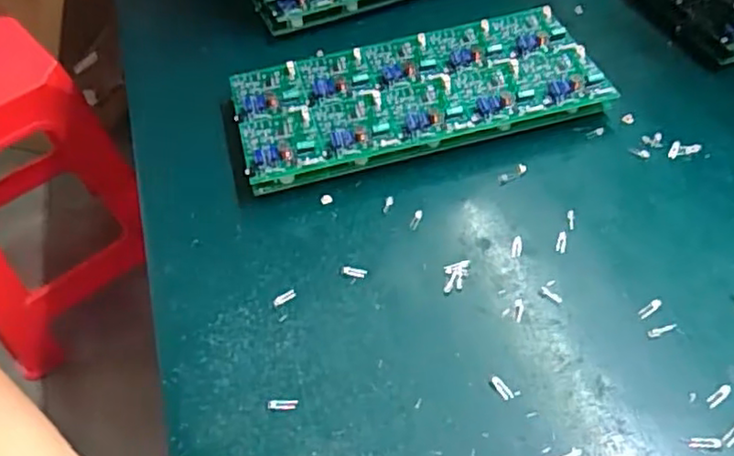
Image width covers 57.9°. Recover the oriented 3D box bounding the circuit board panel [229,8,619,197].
[{"bbox_3d":[0.030,-0.083,0.425,0.221,0.024,0.098,-14,48,-6],"label":"circuit board panel"}]

